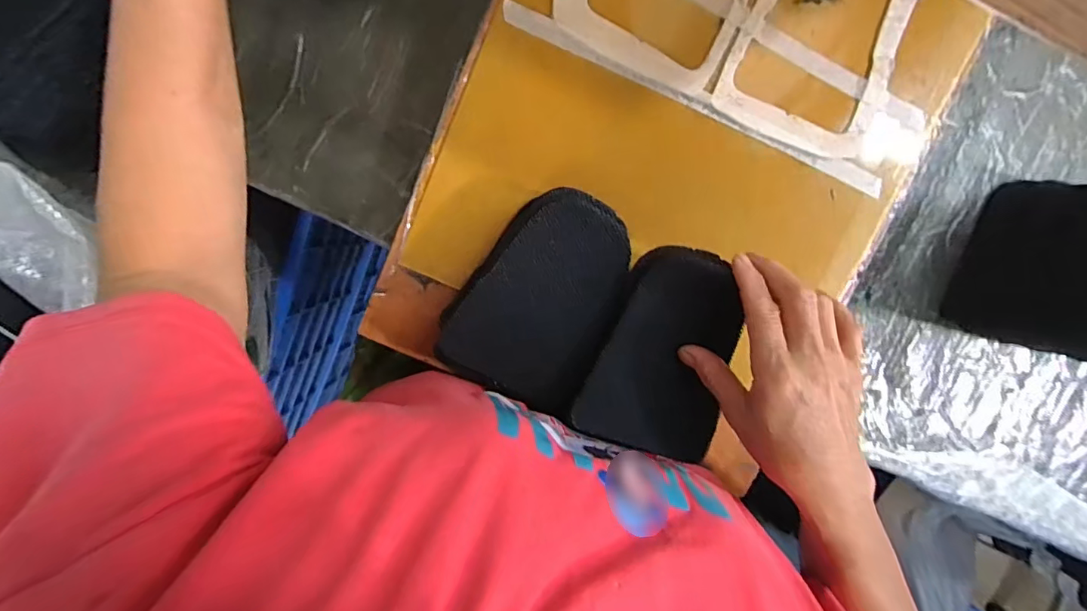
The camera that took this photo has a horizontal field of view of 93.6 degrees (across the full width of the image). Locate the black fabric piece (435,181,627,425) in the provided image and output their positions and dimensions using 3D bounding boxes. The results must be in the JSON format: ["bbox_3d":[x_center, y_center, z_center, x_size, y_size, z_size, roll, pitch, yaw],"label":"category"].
[{"bbox_3d":[-0.004,-0.007,0.356,0.102,0.030,0.148,24,97,-5],"label":"black fabric piece"}]

